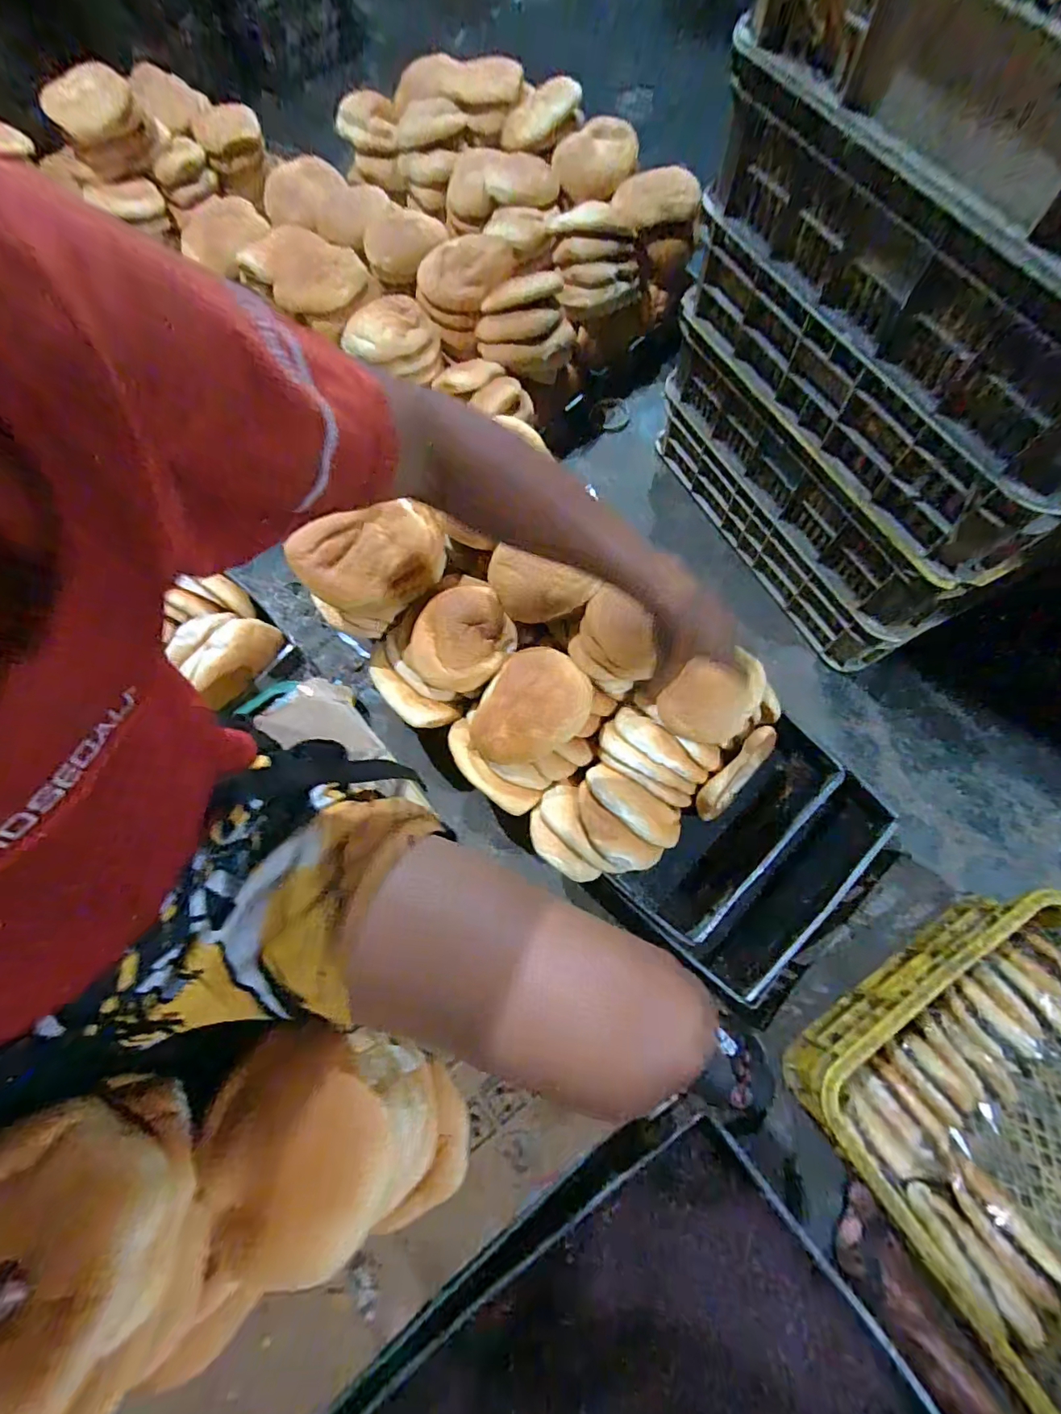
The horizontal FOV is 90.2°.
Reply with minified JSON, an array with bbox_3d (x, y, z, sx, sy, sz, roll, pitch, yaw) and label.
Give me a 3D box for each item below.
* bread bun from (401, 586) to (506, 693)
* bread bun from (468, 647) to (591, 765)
[{"bbox_3d":[-0.096,-0.094,0.734,0.145,0.030,0.145,36,101,10],"label":"bread bun"},{"bbox_3d":[0.004,0.005,0.716,0.134,0.067,0.169,33,75,13],"label":"bread bun"}]

